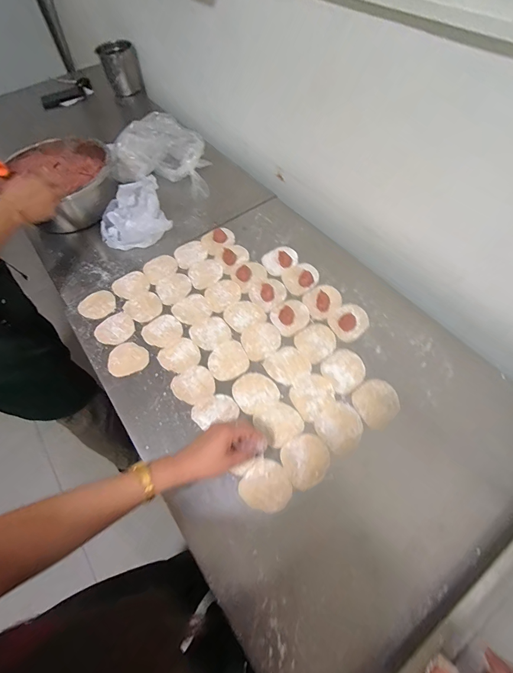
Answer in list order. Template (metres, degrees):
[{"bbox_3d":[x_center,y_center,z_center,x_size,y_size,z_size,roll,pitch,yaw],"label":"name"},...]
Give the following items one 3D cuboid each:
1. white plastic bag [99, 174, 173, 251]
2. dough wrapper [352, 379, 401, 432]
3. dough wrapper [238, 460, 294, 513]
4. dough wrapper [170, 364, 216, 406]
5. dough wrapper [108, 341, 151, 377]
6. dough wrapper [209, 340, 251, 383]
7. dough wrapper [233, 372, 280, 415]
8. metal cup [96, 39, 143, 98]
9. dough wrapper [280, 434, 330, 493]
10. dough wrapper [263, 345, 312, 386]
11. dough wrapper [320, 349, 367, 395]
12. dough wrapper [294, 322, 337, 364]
[{"bbox_3d":[-0.311,-0.299,0.815,0.162,0.119,0.141,-29,62,-14],"label":"white plastic bag"},{"bbox_3d":[0.217,0.118,0.595,0.078,0.005,0.085,-1,59,2],"label":"dough wrapper"},{"bbox_3d":[0.017,0.240,0.534,0.076,0.004,0.075,-1,59,2],"label":"dough wrapper"},{"bbox_3d":[-0.117,0.093,0.634,0.074,0.004,0.078,-1,59,2],"label":"dough wrapper"},{"bbox_3d":[-0.256,0.043,0.670,0.078,0.005,0.072,-17,59,-8],"label":"dough wrapper"},{"bbox_3d":[-0.057,0.047,0.659,0.076,0.004,0.081,-23,60,-11],"label":"dough wrapper"},{"bbox_3d":[-0.004,0.100,0.623,0.077,0.004,0.075,-1,59,2],"label":"dough wrapper"},{"bbox_3d":[-0.502,-1.000,1.251,0.126,0.141,0.126,-15,59,-7],"label":"metal cup"},{"bbox_3d":[0.083,0.202,0.551,0.077,0.004,0.077,-26,61,-13],"label":"dough wrapper"},{"bbox_3d":[0.061,0.057,0.647,0.078,0.004,0.080,-1,59,2],"label":"dough wrapper"},{"bbox_3d":[0.167,0.062,0.635,0.081,0.004,0.076,-37,64,-18],"label":"dough wrapper"},{"bbox_3d":[0.122,0.011,0.673,0.078,0.004,0.078,-1,59,2],"label":"dough wrapper"}]

